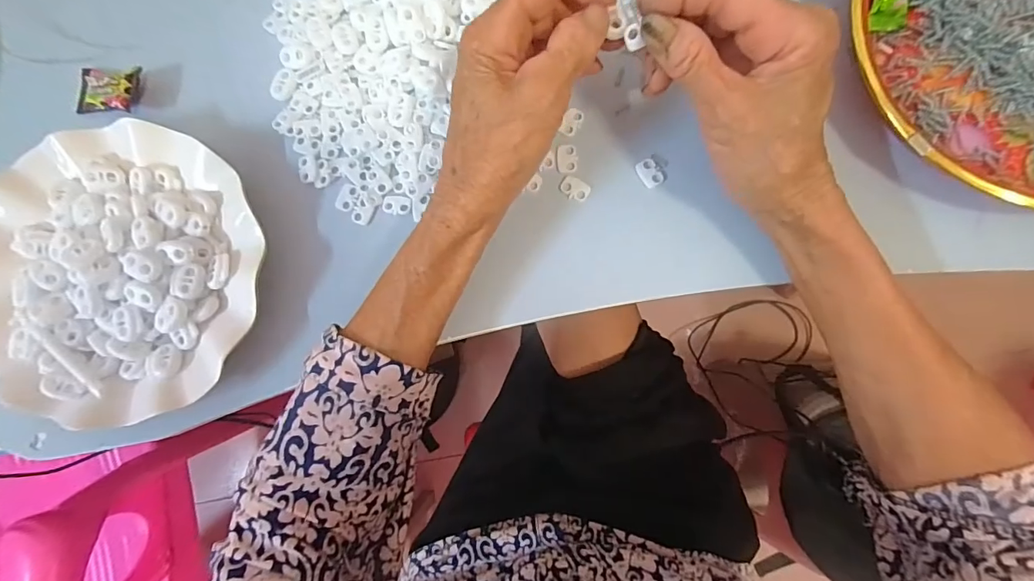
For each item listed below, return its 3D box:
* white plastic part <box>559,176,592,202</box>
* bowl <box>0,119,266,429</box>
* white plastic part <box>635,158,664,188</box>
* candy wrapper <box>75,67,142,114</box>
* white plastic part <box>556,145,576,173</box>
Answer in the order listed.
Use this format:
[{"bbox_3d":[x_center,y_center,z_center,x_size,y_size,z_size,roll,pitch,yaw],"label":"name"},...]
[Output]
[{"bbox_3d":[0.036,-0.064,0.289,0.019,0.004,0.013,21,87,6],"label":"white plastic part"},{"bbox_3d":[-0.245,-0.012,0.290,0.173,0.040,0.176,0,85,5],"label":"bowl"},{"bbox_3d":[0.082,-0.073,0.286,0.013,0.004,0.018,-33,83,1],"label":"white plastic part"},{"bbox_3d":[-0.274,-0.134,0.307,0.049,0.011,0.029,6,85,5],"label":"candy wrapper"},{"bbox_3d":[0.031,-0.084,0.292,0.012,0.004,0.018,-1,85,5],"label":"white plastic part"}]

